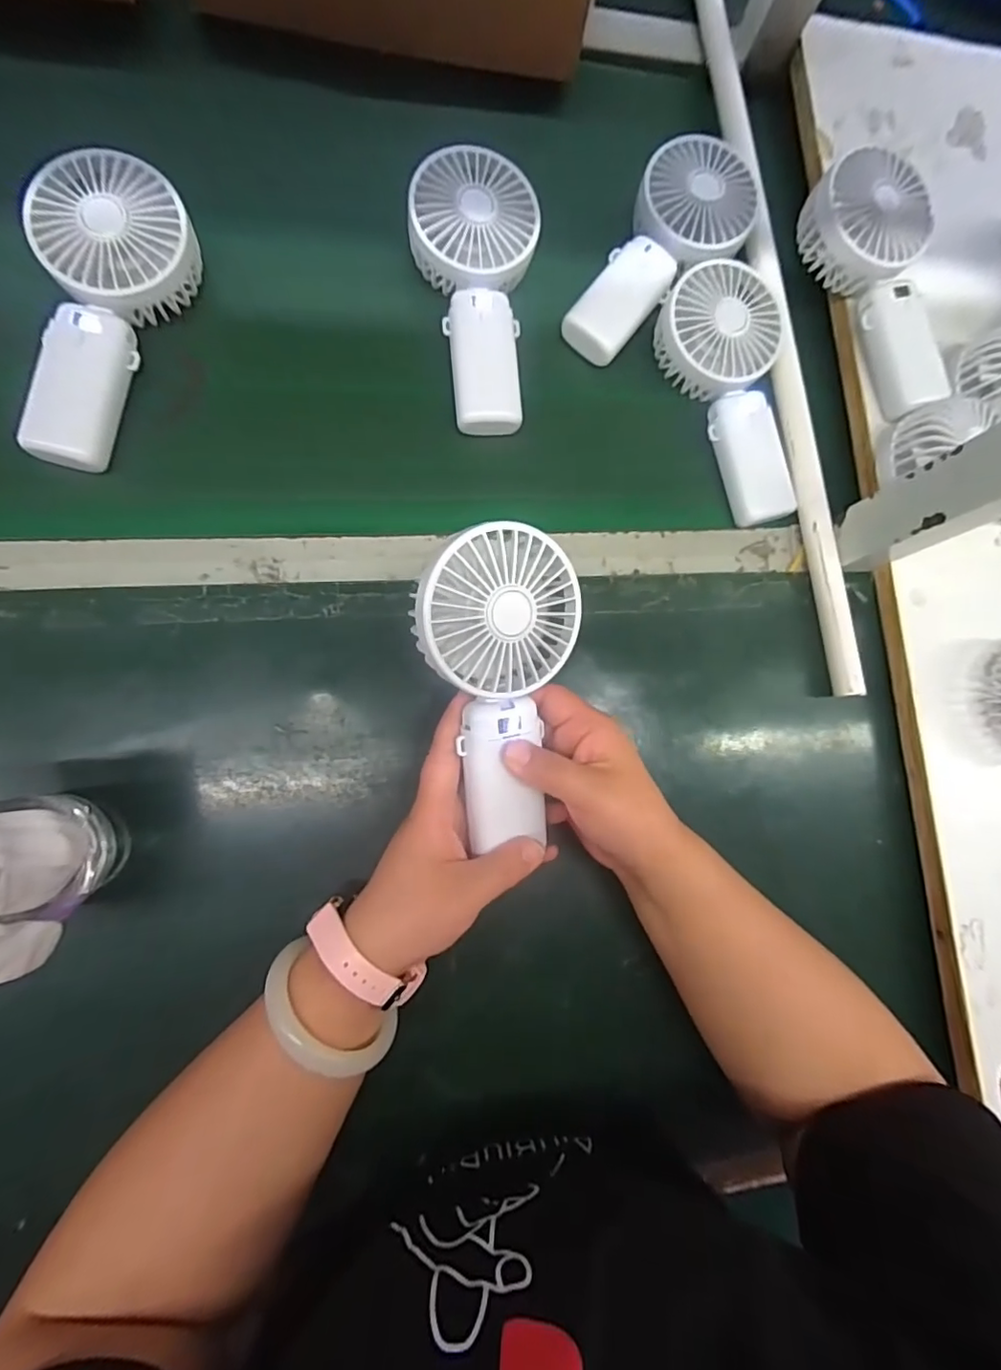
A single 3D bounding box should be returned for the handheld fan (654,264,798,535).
[{"bbox_3d":[0.178,-0.211,0.419,0.087,0.037,0.178,-18,87,-12],"label":"handheld fan"}]

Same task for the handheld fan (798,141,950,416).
[{"bbox_3d":[0.284,-0.286,0.419,0.080,0.055,0.173,-20,87,-12],"label":"handheld fan"}]

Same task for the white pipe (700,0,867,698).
[{"bbox_3d":[0.203,-0.325,0.442,0.021,0.025,0.673,-7,85,-8],"label":"white pipe"}]

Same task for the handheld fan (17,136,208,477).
[{"bbox_3d":[-0.239,-0.226,0.358,0.085,0.044,0.184,2,83,-10],"label":"handheld fan"}]

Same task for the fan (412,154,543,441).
[{"bbox_3d":[-0.019,-0.269,0.395,0.082,0.033,0.181,1,83,-10],"label":"fan"}]

